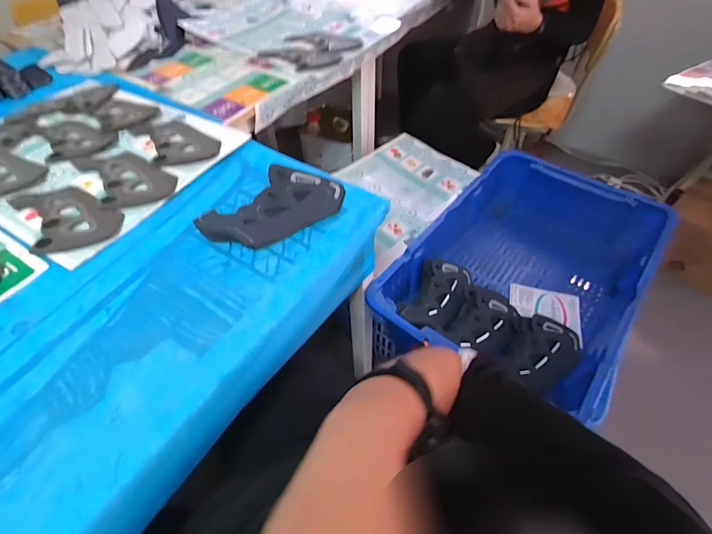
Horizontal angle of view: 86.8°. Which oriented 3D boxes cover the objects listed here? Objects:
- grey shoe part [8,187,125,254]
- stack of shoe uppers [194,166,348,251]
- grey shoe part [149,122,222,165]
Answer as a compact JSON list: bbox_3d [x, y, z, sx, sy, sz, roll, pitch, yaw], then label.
[{"bbox_3d":[-0.467,-0.083,0.596,0.207,0.007,0.121,31,58,24],"label":"grey shoe part"},{"bbox_3d":[-0.126,-0.095,0.577,0.223,0.035,0.111,-29,56,-21],"label":"stack of shoe uppers"},{"bbox_3d":[-0.326,-0.242,0.715,0.111,0.004,0.155,-21,53,-15],"label":"grey shoe part"}]

